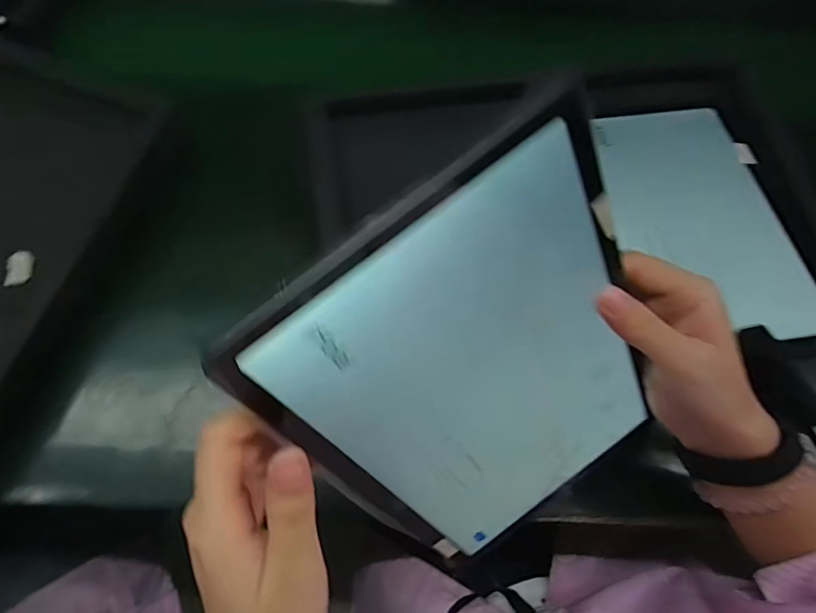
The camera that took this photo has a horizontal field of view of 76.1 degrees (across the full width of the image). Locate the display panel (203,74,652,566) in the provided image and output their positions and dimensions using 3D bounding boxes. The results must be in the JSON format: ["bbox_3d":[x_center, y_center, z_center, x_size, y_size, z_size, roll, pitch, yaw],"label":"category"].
[{"bbox_3d":[0.042,0.042,0.267,0.165,0.251,0.018,-37,41,-2],"label":"display panel"}]

